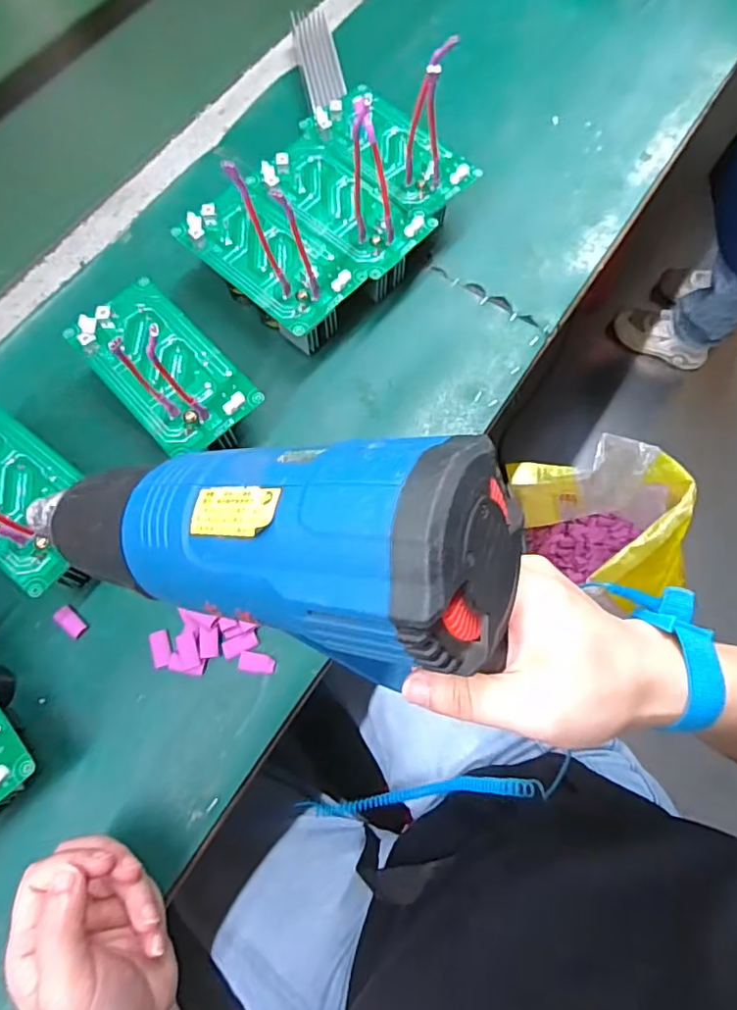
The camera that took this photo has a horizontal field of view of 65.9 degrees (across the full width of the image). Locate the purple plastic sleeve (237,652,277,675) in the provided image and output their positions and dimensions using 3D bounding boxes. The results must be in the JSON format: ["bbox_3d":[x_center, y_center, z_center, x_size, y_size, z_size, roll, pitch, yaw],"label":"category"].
[{"bbox_3d":[-0.079,0.111,0.400,0.025,0.004,0.013,8,70,4],"label":"purple plastic sleeve"}]

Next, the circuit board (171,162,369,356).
[{"bbox_3d":[-0.080,-0.202,0.488,0.093,0.057,0.154,-43,75,-14],"label":"circuit board"}]

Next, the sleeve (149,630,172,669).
[{"bbox_3d":[-0.149,0.103,0.407,0.014,0.004,0.026,-16,70,-5],"label":"sleeve"}]

